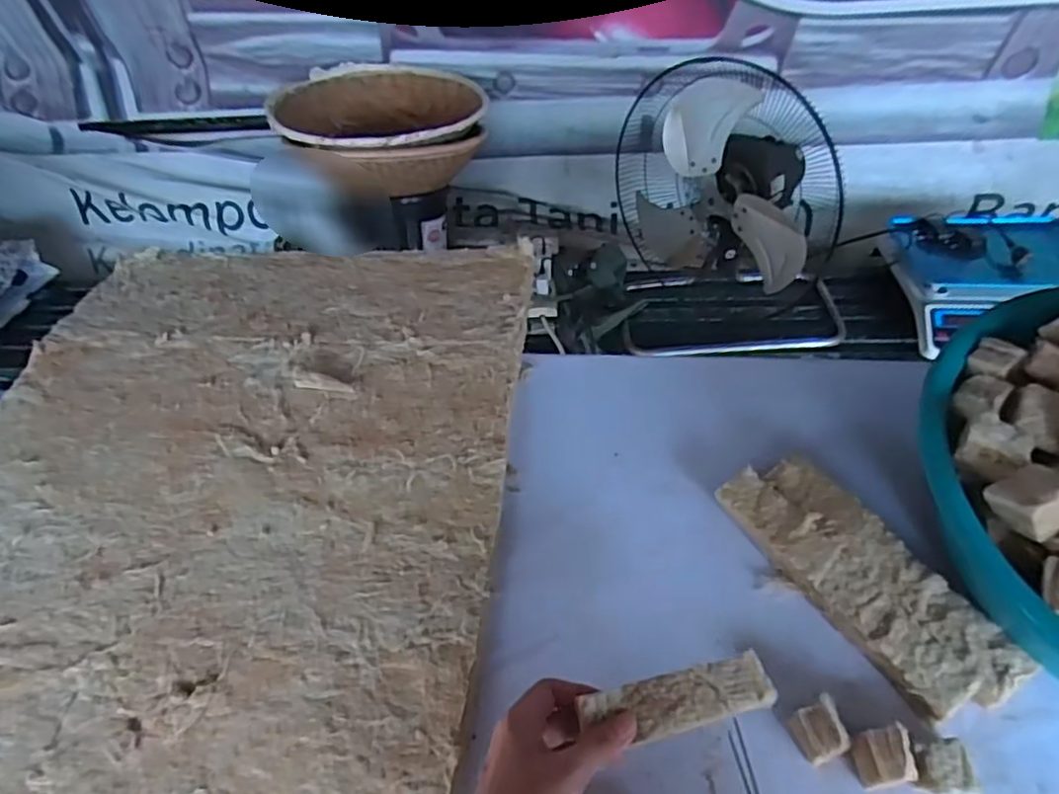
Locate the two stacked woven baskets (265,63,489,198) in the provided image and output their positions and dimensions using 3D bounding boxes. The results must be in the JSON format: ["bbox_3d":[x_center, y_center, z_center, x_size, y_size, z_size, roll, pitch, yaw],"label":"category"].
[{"bbox_3d":[-0.297,-0.565,1.319,0.413,0.138,0.413,-10,53,-5],"label":"two stacked woven baskets"}]

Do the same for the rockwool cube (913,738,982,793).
[{"bbox_3d":[0.271,0.248,0.433,0.038,0.027,0.033,-1,49,5],"label":"rockwool cube"}]

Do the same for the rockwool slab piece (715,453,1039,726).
[{"bbox_3d":[0.261,0.142,0.515,0.087,0.037,0.231,-31,56,-17],"label":"rockwool slab piece"}]

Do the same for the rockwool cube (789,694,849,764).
[{"bbox_3d":[0.201,0.232,0.451,0.030,0.030,0.033,-23,51,-13],"label":"rockwool cube"}]

